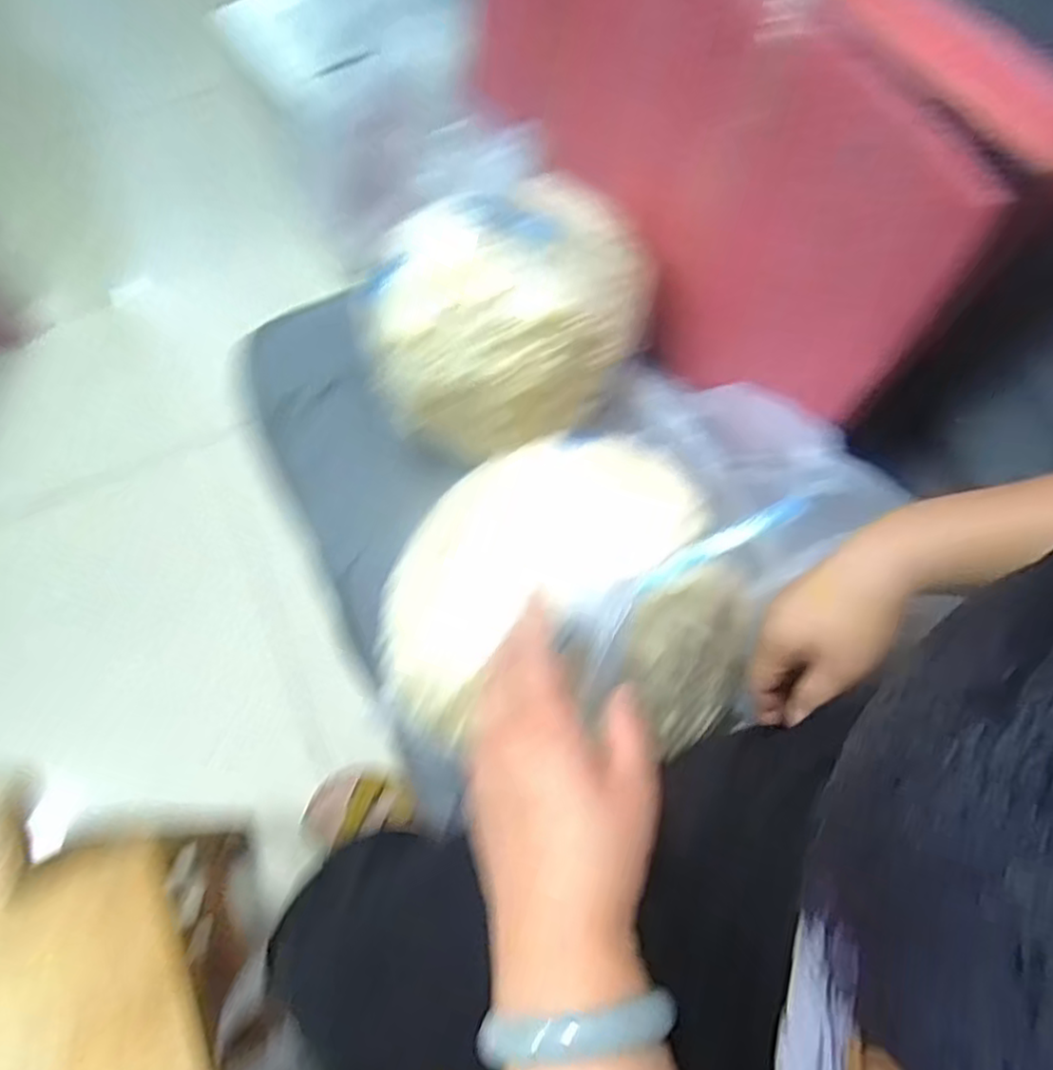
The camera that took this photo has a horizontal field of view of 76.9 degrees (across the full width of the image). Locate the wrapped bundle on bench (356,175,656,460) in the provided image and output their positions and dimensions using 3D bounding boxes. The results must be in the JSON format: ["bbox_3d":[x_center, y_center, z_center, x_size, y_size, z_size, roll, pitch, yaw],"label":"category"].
[{"bbox_3d":[-0.012,-0.168,0.523,0.232,0.146,0.151,-20,68,-7],"label":"wrapped bundle on bench"}]

